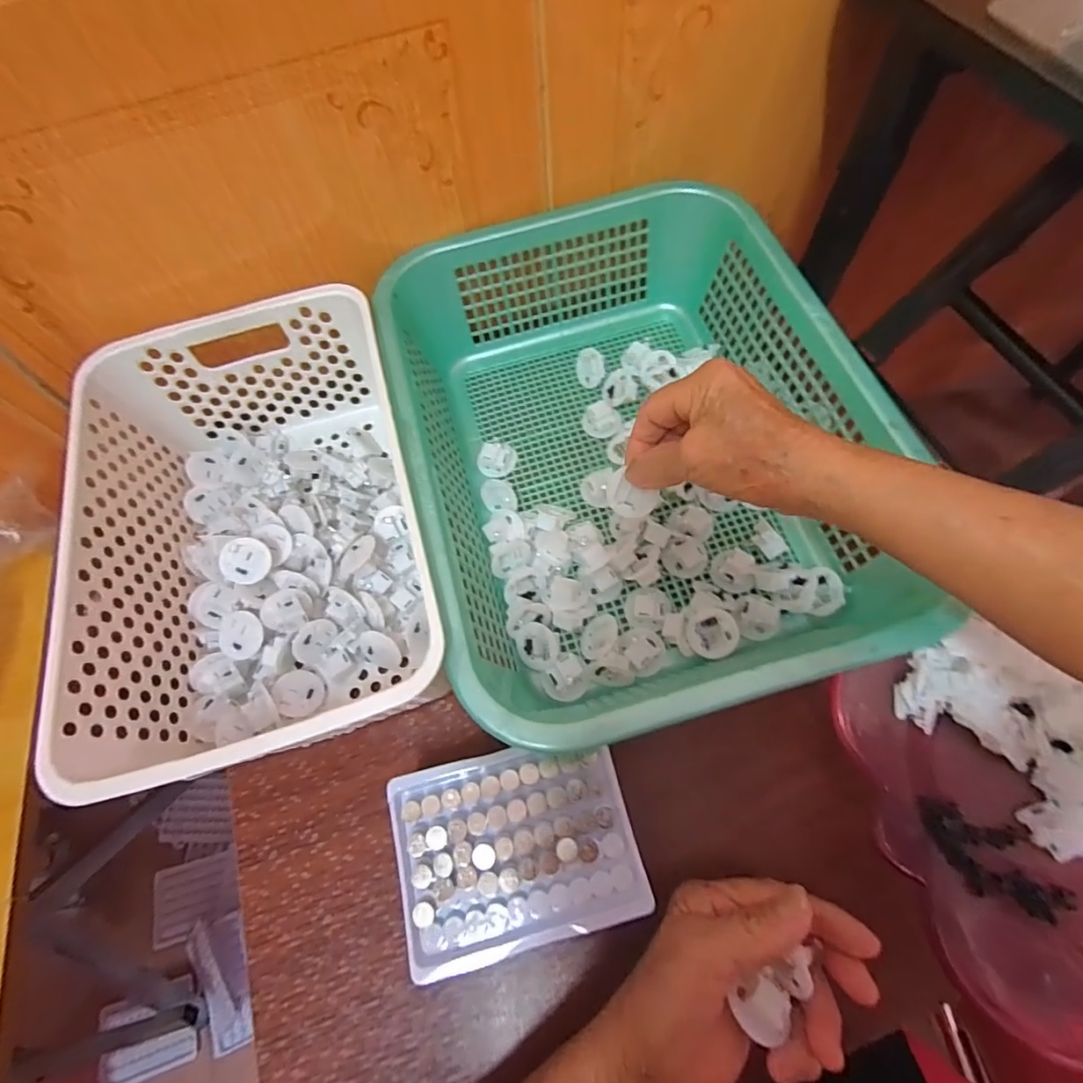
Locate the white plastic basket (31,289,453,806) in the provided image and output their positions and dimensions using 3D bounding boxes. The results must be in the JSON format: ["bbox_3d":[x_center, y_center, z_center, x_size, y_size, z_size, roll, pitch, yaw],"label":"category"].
[{"bbox_3d":[-0.183,-0.007,0.365,0.201,0.112,0.306,-16,67,-4],"label":"white plastic basket"}]

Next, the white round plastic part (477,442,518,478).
[{"bbox_3d":[-0.036,-0.068,0.435,0.033,0.012,0.027,-13,66,-3],"label":"white round plastic part"}]

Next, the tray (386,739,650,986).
[{"bbox_3d":[-0.014,0.169,0.295,0.128,0.015,0.097,-14,67,-3],"label":"tray"}]

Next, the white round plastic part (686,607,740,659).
[{"bbox_3d":[0.115,0.061,0.354,0.032,0.009,0.032,-1,66,2],"label":"white round plastic part"}]

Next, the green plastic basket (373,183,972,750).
[{"bbox_3d":[0.059,-0.074,0.380,0.289,0.092,0.378,-16,67,-4],"label":"green plastic basket"}]

